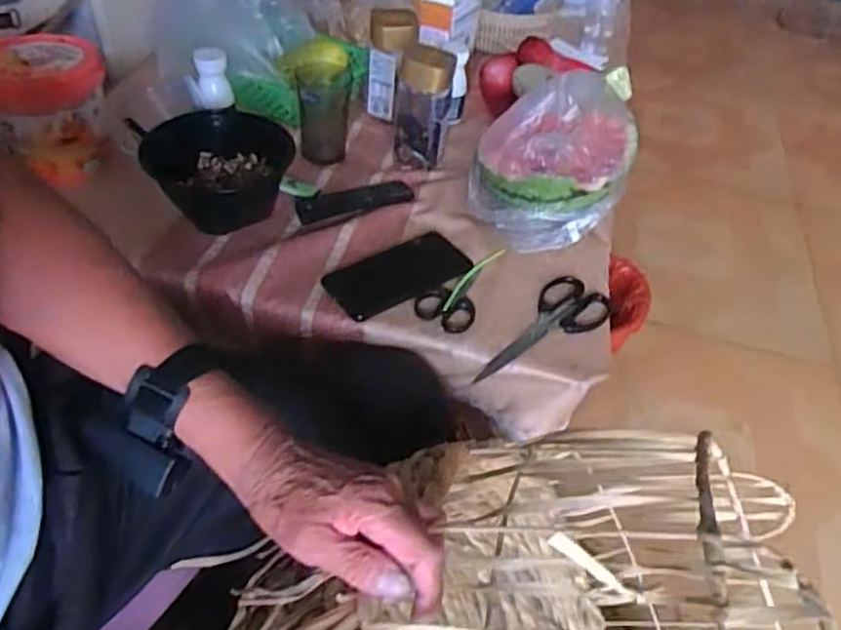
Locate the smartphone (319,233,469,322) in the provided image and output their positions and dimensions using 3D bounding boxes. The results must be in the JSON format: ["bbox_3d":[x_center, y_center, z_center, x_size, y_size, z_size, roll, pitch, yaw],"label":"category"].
[{"bbox_3d":[-0.025,-0.048,0.729,0.162,0.005,0.081,-25,54,-28],"label":"smartphone"}]

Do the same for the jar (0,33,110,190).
[{"bbox_3d":[-0.438,-0.242,0.772,0.129,0.128,0.132,4,46,-4],"label":"jar"}]

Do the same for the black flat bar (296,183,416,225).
[{"bbox_3d":[-0.080,-0.145,0.811,0.149,0.014,0.047,-17,50,-22],"label":"black flat bar"}]

